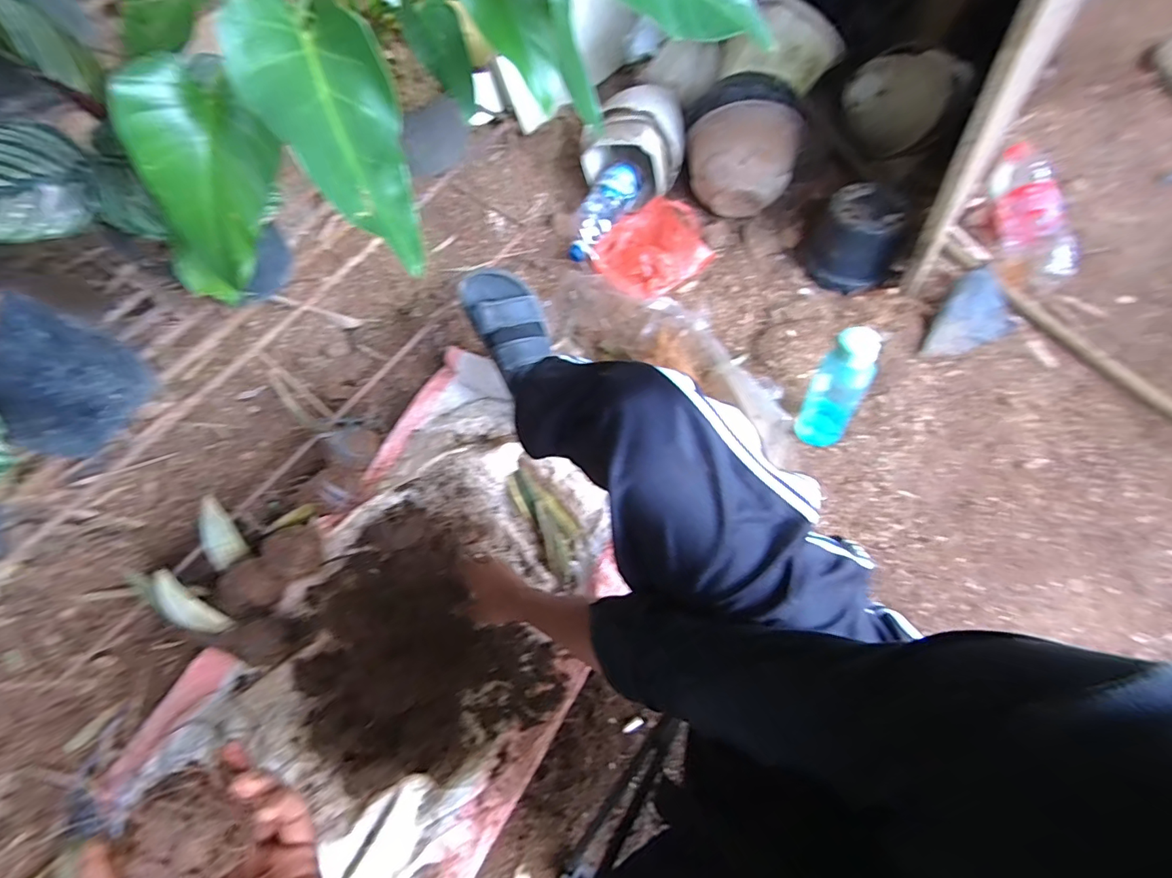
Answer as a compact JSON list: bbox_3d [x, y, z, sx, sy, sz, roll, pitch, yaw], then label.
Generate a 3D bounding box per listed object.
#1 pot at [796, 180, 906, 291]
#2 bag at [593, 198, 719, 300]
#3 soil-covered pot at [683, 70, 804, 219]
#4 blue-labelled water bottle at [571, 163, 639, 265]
[{"bbox_3d":[0.486,-0.365,0.891,0.156,0.159,0.158,-1,63,2],"label":"pot"},{"bbox_3d":[0.127,-0.374,0.980,0.230,0.057,0.177,-32,67,-13],"label":"bag"},{"bbox_3d":[0.300,-0.566,0.949,0.212,0.168,0.207,5,64,5],"label":"soil-covered pot"},{"bbox_3d":[0.029,-0.446,1.000,0.088,0.079,0.207,25,67,14],"label":"blue-labelled water bottle"}]

